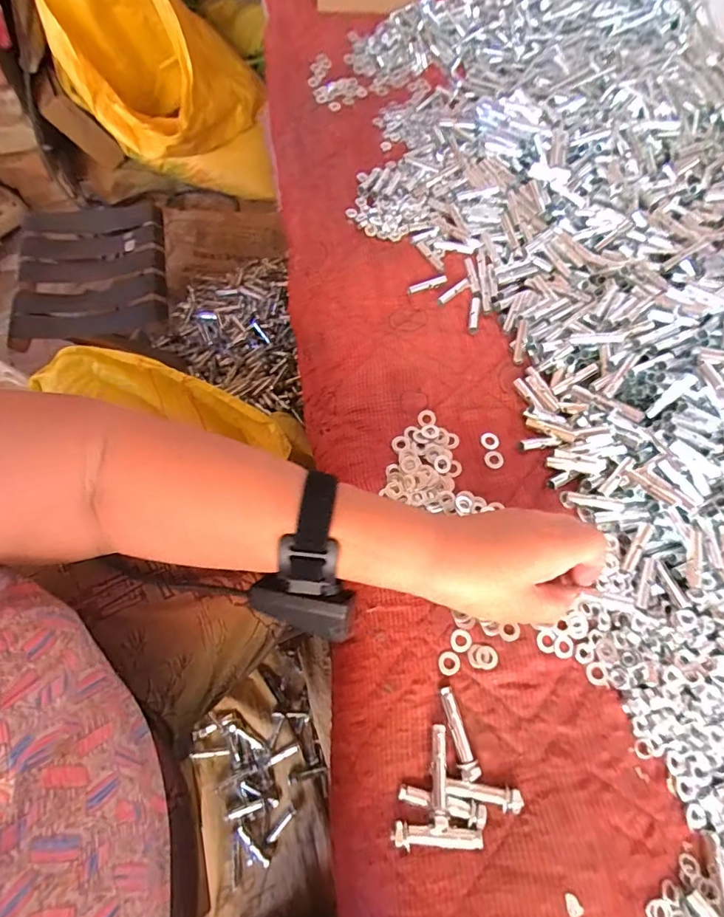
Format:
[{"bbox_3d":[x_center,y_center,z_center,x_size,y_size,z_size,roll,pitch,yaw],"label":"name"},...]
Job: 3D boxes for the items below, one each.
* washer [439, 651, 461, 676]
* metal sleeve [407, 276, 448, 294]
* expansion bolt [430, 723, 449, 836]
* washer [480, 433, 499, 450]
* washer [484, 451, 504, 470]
[{"bbox_3d":[0.064,0.151,0.347,0.016,0.004,0.016,1,66,-2],"label":"washer"},{"bbox_3d":[0.069,-0.182,0.498,0.045,0.005,0.009,-21,69,-12],"label":"metal sleeve"},{"bbox_3d":[0.051,0.211,0.313,0.010,0.012,0.060,6,66,0],"label":"expansion bolt"},{"bbox_3d":[0.113,-0.016,0.418,0.015,0.004,0.016,1,66,-2],"label":"washer"},{"bbox_3d":[0.115,0.001,0.413,0.016,0.004,0.015,1,66,-2],"label":"washer"}]

